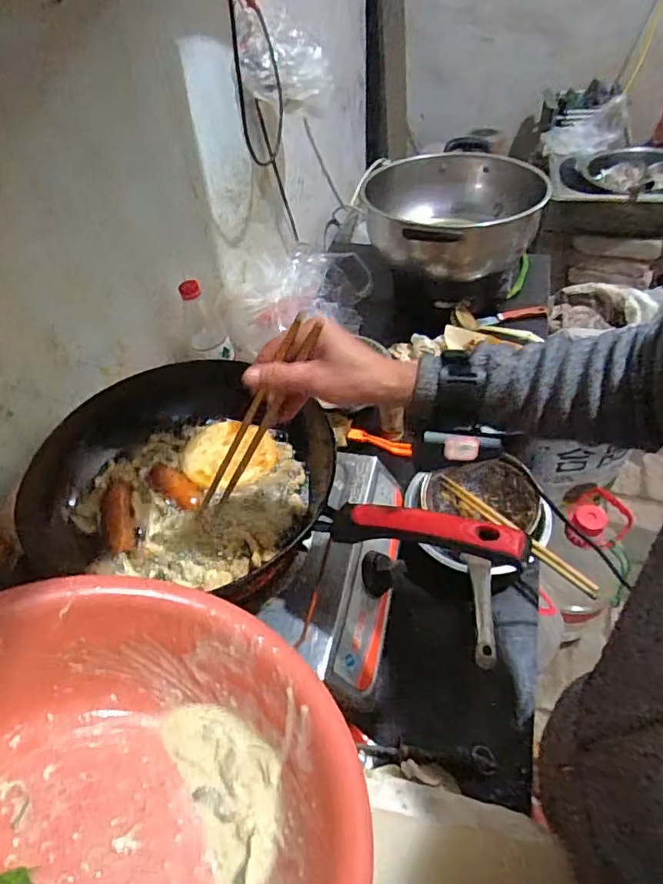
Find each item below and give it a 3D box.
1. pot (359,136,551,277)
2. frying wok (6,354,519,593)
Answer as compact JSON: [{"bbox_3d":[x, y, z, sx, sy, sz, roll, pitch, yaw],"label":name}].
[{"bbox_3d":[0.233,-0.439,1.060,0.334,0.125,0.440,7,48,12],"label":"pot"},{"bbox_3d":[-0.062,0.035,0.592,0.465,0.150,0.282,2,47,8],"label":"frying wok"}]

